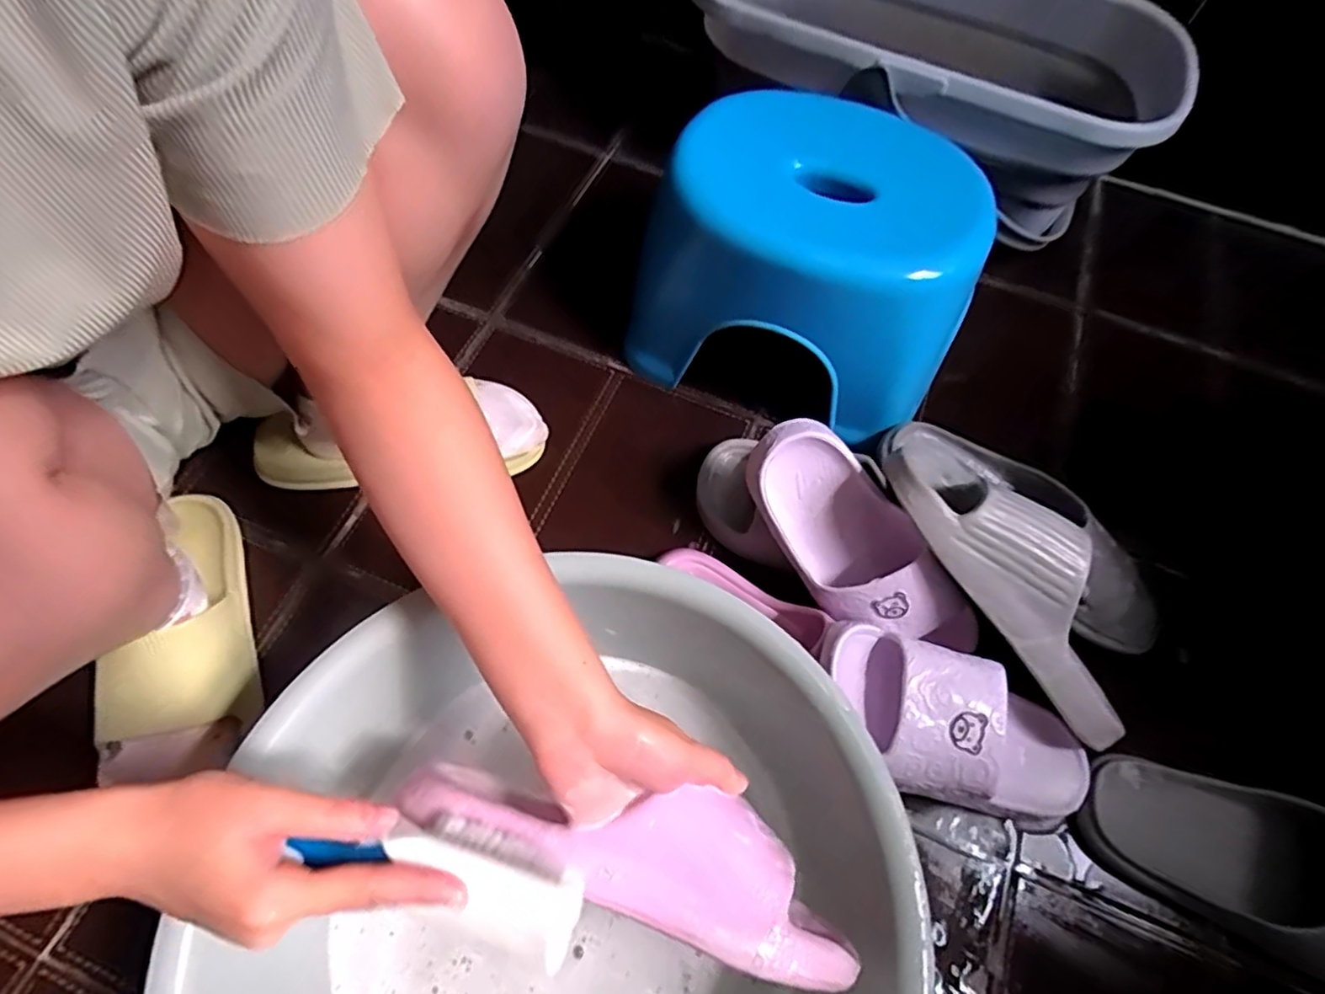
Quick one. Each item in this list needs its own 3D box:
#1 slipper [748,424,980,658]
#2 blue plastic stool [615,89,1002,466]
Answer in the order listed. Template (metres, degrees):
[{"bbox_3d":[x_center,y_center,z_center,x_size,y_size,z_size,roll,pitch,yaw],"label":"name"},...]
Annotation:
[{"bbox_3d":[0.155,0.042,0.501,0.082,0.065,0.224,-41,87,-21],"label":"slipper"},{"bbox_3d":[0.135,-0.216,0.620,0.293,0.205,0.214,19,63,6],"label":"blue plastic stool"}]

